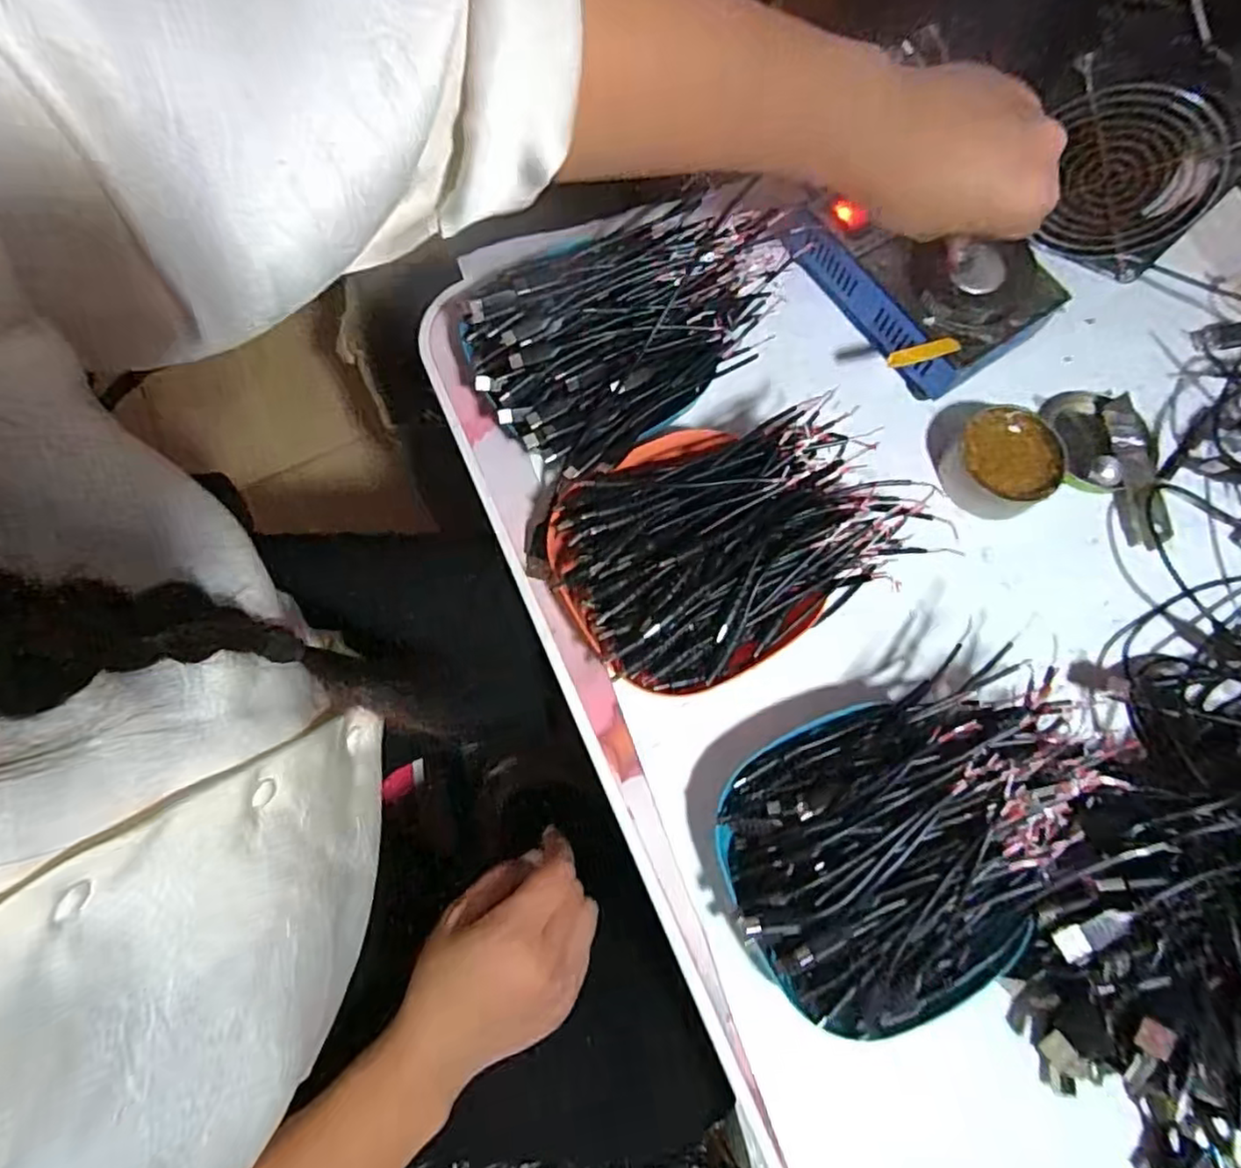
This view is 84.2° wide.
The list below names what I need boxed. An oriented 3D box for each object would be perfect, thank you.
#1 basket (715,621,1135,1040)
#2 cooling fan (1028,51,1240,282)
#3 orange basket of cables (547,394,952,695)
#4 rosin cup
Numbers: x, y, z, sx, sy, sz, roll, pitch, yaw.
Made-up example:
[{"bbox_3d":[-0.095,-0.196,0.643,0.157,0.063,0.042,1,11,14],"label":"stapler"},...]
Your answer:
[{"bbox_3d":[0.145,0.124,0.339,0.189,0.061,0.136,-32,76,-9],"label":"basket"},{"bbox_3d":[0.306,-0.249,0.421,0.105,0.124,0.028,26,75,7],"label":"cooling fan"},{"bbox_3d":[0.056,-0.024,0.381,0.179,0.063,0.134,-32,76,-9],"label":"orange basket of cables"},{"bbox_3d":[0.232,-0.072,0.415,0.064,0.032,0.059,0,74,0],"label":"rosin cup"}]

